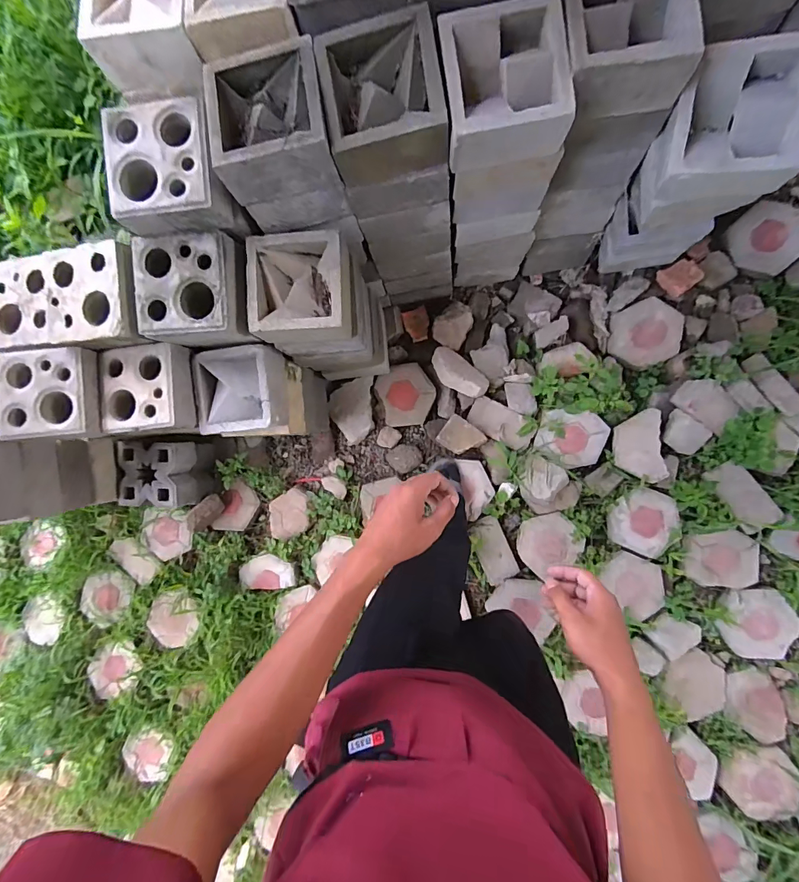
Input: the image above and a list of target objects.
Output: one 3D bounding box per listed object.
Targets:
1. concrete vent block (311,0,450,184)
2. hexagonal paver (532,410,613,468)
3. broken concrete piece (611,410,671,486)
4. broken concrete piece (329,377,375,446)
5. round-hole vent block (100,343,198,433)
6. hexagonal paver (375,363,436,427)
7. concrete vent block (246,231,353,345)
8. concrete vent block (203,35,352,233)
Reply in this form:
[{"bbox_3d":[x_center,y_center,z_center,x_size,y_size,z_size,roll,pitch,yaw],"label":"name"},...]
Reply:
[{"bbox_3d":[-0.028,-0.609,0.736,0.199,0.095,0.215,-9,88,7],"label":"concrete vent block"},{"bbox_3d":[0.540,-0.013,1.280,0.201,0.035,0.178,17,111,3],"label":"hexagonal paver"},{"bbox_3d":[0.738,0.017,1.266,0.133,0.042,0.221,-8,91,24],"label":"broken concrete piece"},{"bbox_3d":[-0.158,-0.098,1.368,0.140,0.033,0.215,-1,91,6],"label":"broken concrete piece"},{"bbox_3d":[-0.611,-0.118,0.994,0.205,0.072,0.194,-3,89,7],"label":"round-hole vent block"},{"bbox_3d":[0.024,-0.150,1.341,0.176,0.034,0.197,-19,89,6],"label":"hexagonal paver"},{"bbox_3d":[-0.215,-0.329,0.893,0.205,0.094,0.230,1,89,7],"label":"concrete vent block"},{"bbox_3d":[-0.226,-0.585,0.790,0.198,0.188,0.236,-9,88,7],"label":"concrete vent block"}]

